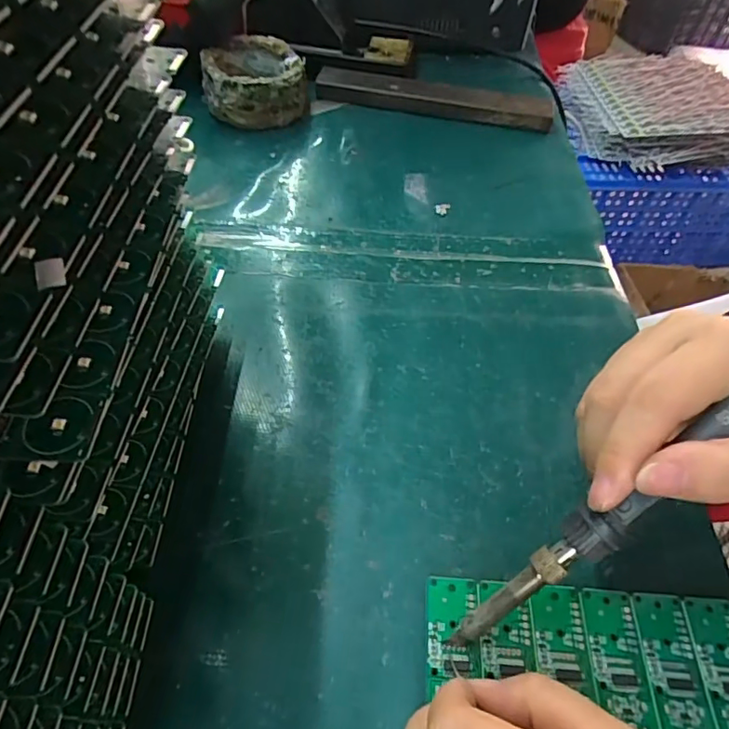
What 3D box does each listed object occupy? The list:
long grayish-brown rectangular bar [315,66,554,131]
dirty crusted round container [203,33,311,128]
[{"bbox_3d":[0.061,-0.232,0.462,0.203,0.018,0.027,9,53,2],"label":"long grayish-brown rectangular bar"},{"bbox_3d":[-0.093,-0.242,0.449,0.083,0.045,0.084,-6,54,-9],"label":"dirty crusted round container"}]

